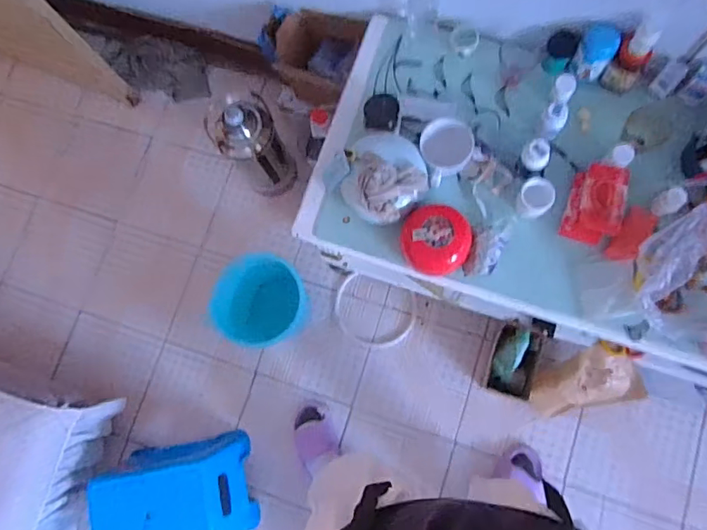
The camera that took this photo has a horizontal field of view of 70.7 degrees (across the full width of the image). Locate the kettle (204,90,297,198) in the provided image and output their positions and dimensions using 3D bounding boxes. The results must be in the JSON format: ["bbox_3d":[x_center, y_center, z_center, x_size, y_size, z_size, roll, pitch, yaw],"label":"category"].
[{"bbox_3d":[-0.262,-0.304,1.335,0.138,0.392,0.150,-1,79,5],"label":"kettle"}]

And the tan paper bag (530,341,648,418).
[{"bbox_3d":[0.582,0.294,1.278,0.241,0.122,0.151,-17,78,2],"label":"tan paper bag"}]

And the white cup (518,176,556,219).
[{"bbox_3d":[0.358,-0.131,0.984,0.062,0.063,0.069,-7,79,4],"label":"white cup"}]

